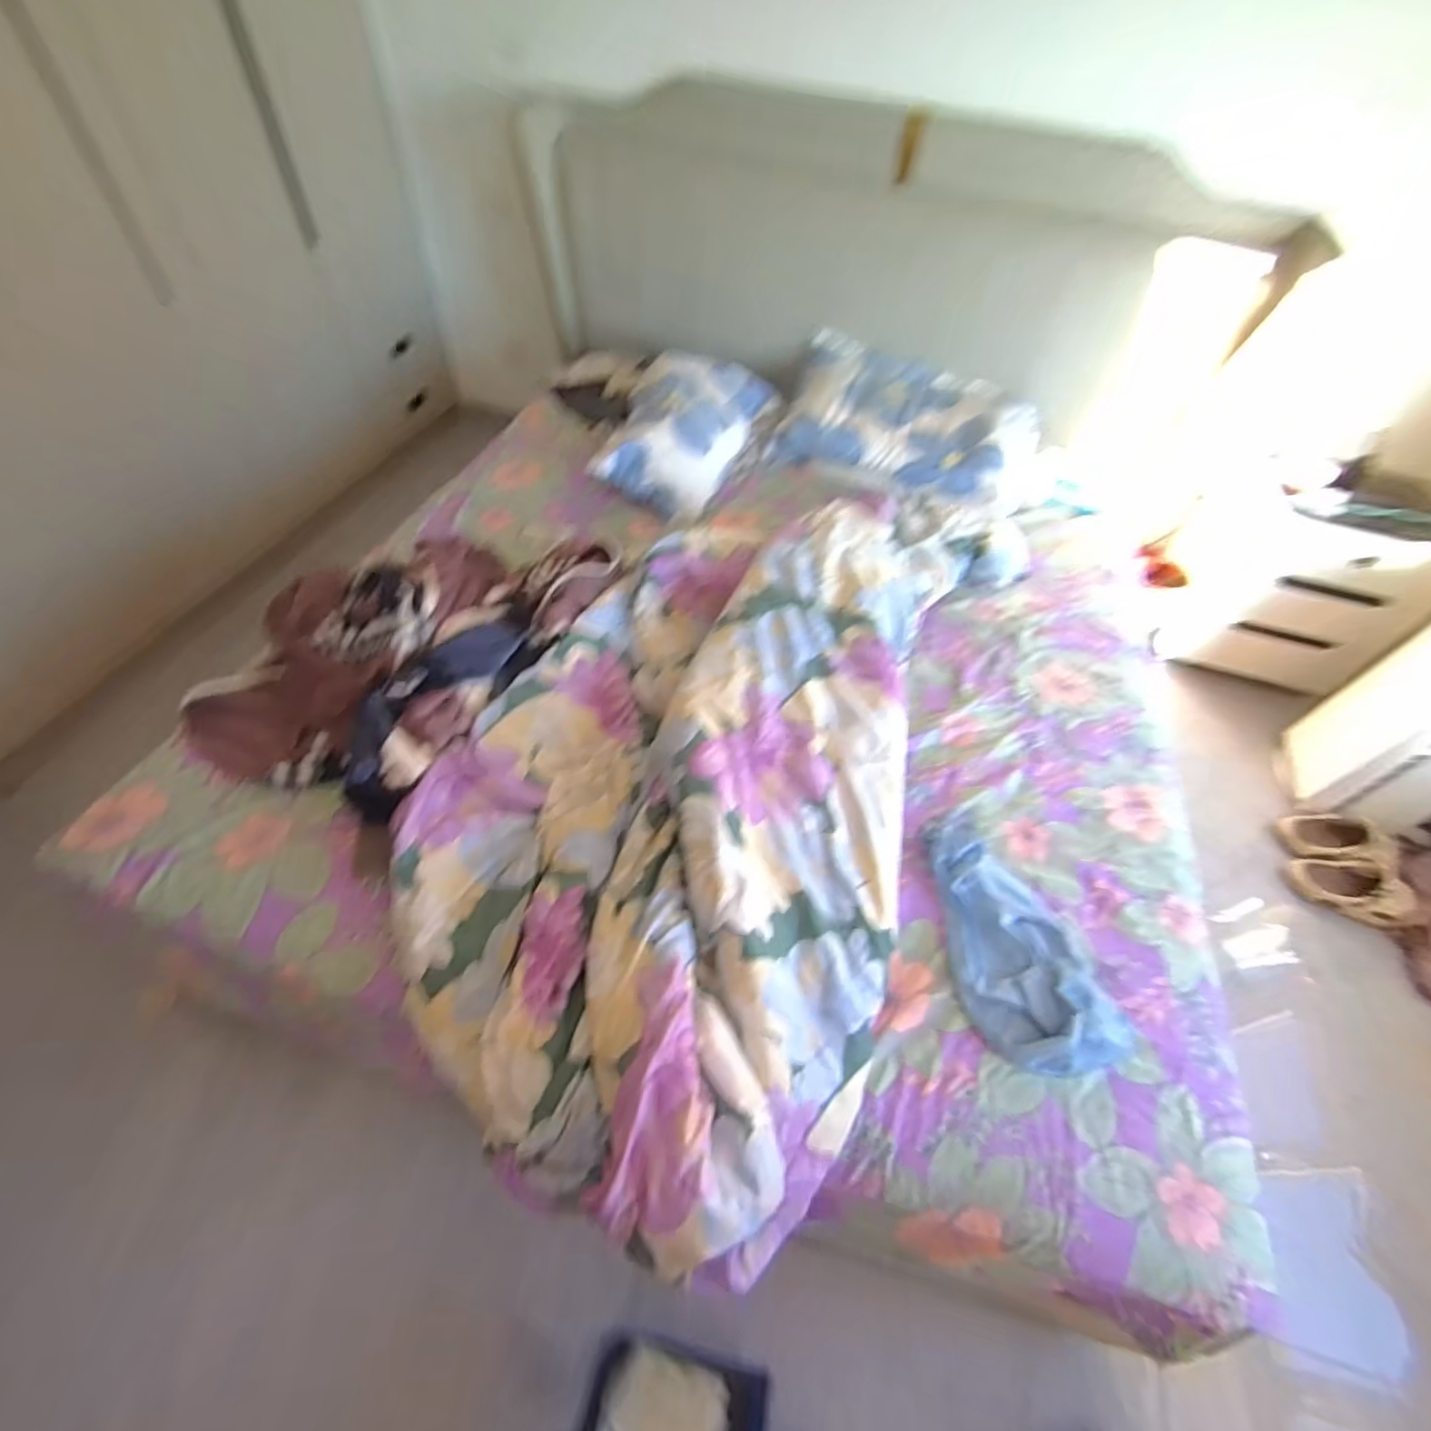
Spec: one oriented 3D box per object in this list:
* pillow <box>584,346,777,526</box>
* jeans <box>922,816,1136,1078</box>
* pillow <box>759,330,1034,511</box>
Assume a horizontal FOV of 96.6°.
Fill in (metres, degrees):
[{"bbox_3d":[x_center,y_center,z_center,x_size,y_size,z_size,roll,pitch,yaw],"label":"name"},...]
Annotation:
[{"bbox_3d":[-0.077,-0.765,1.695,0.336,0.179,0.614,16,52,8],"label":"pillow"},{"bbox_3d":[0.443,0.322,0.958,0.216,0.047,0.387,-6,52,-10],"label":"jeans"},{"bbox_3d":[0.528,-0.797,1.744,0.679,0.213,0.413,22,53,12],"label":"pillow"}]

